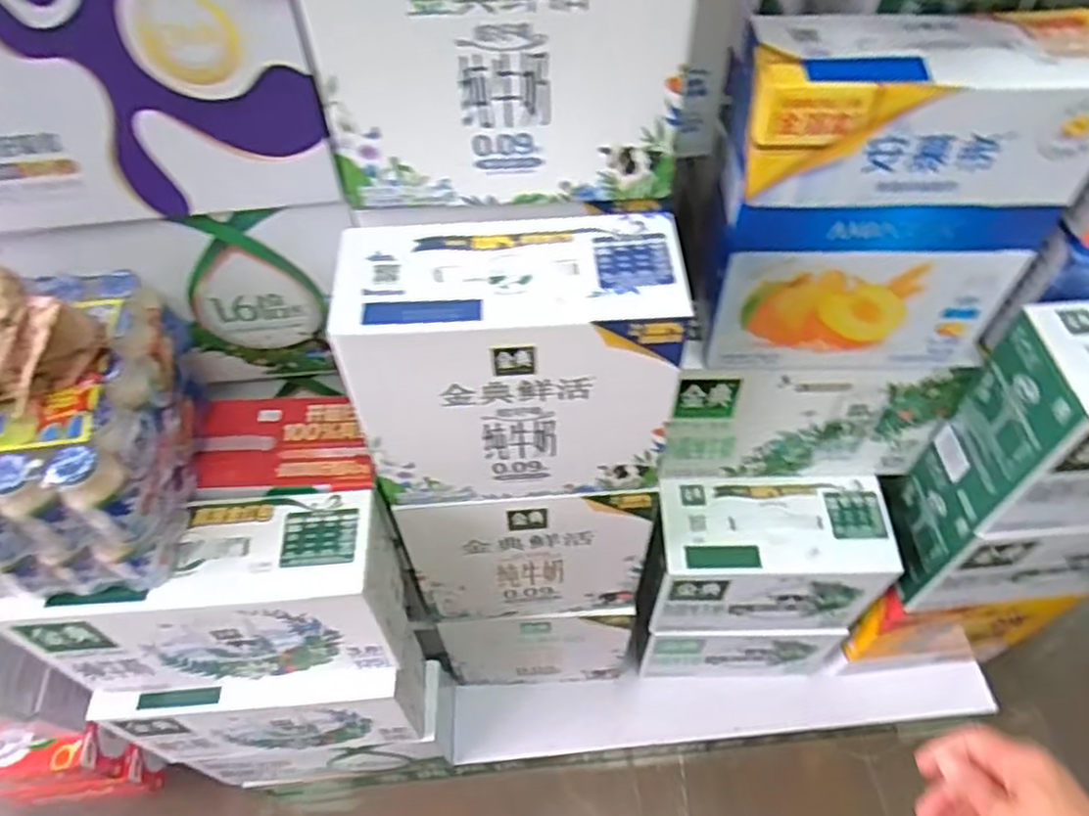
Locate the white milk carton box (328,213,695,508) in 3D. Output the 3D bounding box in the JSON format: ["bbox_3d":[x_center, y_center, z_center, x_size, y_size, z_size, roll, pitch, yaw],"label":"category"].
[{"bbox_3d":[-0.025,-0.039,0.667,0.264,0.230,0.135,-4,55,-2],"label":"white milk carton box"}]

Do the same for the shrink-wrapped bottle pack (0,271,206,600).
[{"bbox_3d":[-0.389,0.023,0.629,0.166,0.184,0.227,-2,55,0],"label":"shrink-wrapped bottle pack"}]

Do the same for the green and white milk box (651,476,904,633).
[{"bbox_3d":[0.293,0.201,0.995,0.290,0.204,0.127,-1,55,0],"label":"green and white milk box"}]

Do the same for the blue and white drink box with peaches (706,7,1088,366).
[{"bbox_3d":[0.298,-0.180,0.677,0.270,0.305,0.104,0,55,1],"label":"blue and white drink box with peaches"}]

